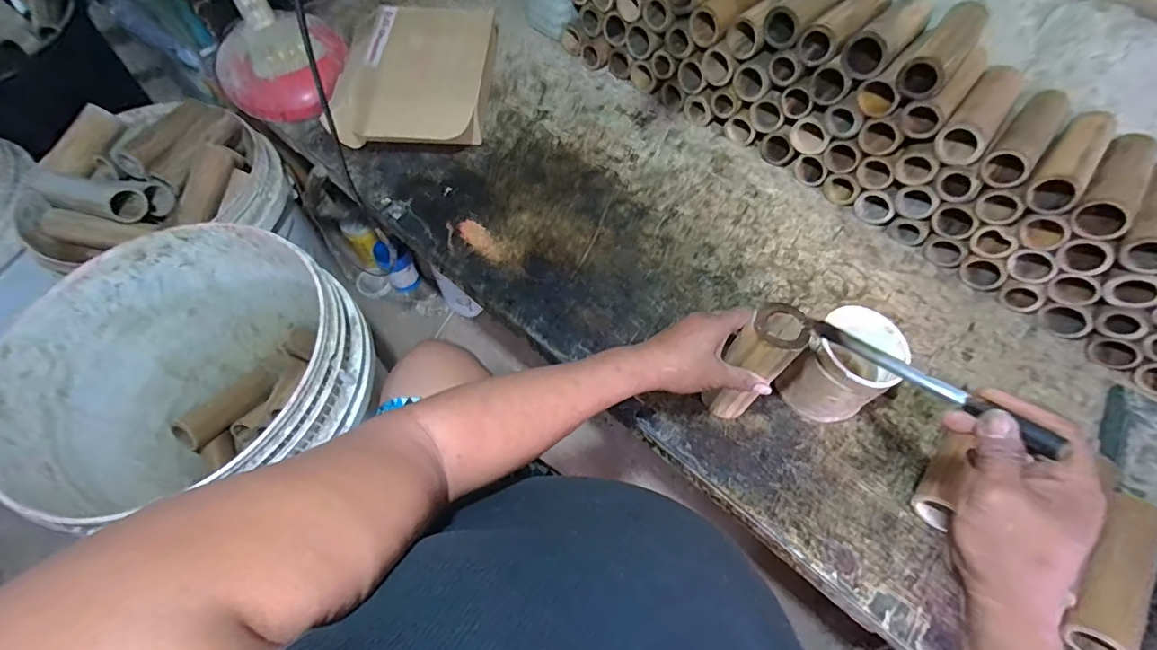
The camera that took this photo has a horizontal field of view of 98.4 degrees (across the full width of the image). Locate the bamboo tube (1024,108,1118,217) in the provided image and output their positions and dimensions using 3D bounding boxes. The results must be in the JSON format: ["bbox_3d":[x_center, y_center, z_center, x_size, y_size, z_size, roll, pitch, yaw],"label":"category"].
[{"bbox_3d":[0.630,-0.213,0.635,0.051,0.049,0.179,39,66,19],"label":"bamboo tube"}]

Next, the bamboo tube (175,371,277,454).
[{"bbox_3d":[-0.650,0.149,0.923,0.057,0.060,0.174,28,49,14],"label":"bamboo tube"}]

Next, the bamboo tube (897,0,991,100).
[{"bbox_3d":[0.485,-0.367,0.659,0.052,0.046,0.189,36,65,18],"label":"bamboo tube"}]

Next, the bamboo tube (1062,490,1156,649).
[{"bbox_3d":[0.550,0.256,0.515,0.052,0.045,0.182,39,66,19],"label":"bamboo tube"}]

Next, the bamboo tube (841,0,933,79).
[{"bbox_3d":[0.428,-0.400,0.679,0.057,0.051,0.166,39,66,19],"label":"bamboo tube"}]

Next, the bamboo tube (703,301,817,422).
[{"bbox_3d":[0.186,0.052,0.542,0.050,0.183,0.051,-17,56,-20],"label":"bamboo tube"}]

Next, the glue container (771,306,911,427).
[{"bbox_3d":[0.306,0.054,0.587,0.098,0.116,0.090,1,60,-1],"label":"glue container"}]

